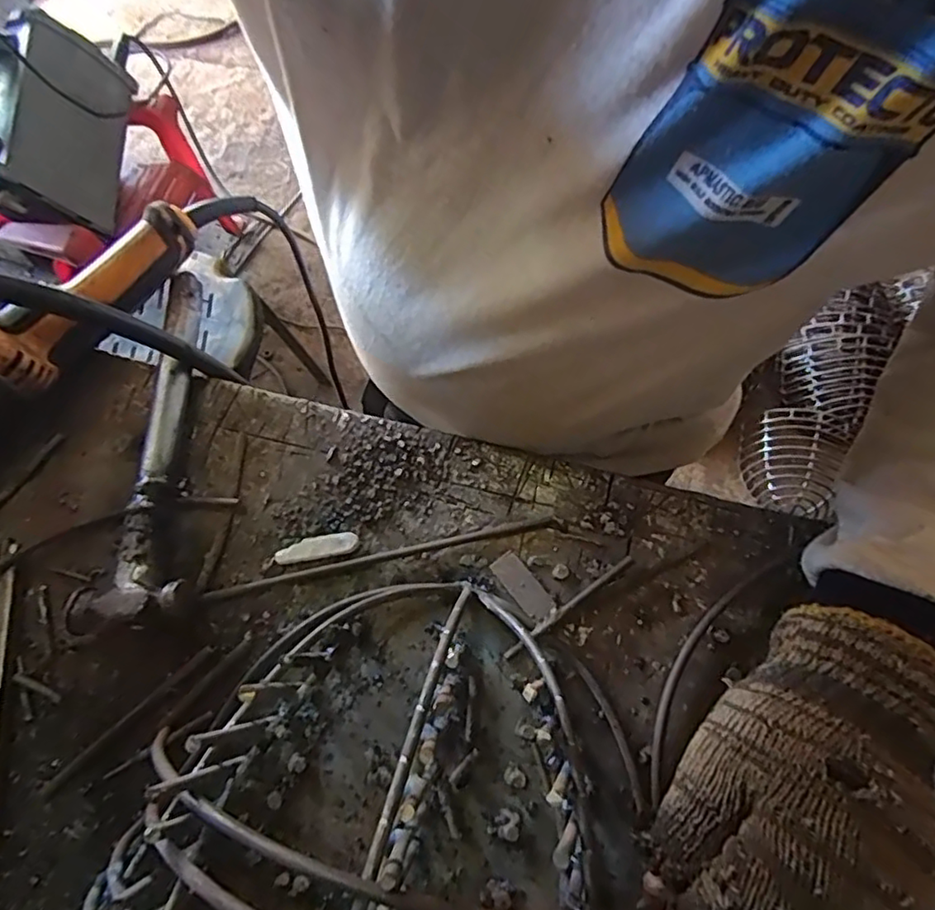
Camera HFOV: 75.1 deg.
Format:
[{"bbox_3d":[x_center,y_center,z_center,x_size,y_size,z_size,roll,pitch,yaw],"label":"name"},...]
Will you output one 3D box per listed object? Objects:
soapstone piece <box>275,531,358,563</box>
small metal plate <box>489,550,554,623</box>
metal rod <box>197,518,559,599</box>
[{"bbox_3d":[-0.088,0.054,0.354,0.047,0.008,0.012,-9,66,-2],"label":"soapstone piece"},{"bbox_3d":[0.030,0.071,0.333,0.016,0.004,0.041,-35,59,-12],"label":"small metal plate"},{"bbox_3d":[-0.052,0.059,0.352,0.198,0.008,0.007,-11,66,-3],"label":"metal rod"}]

